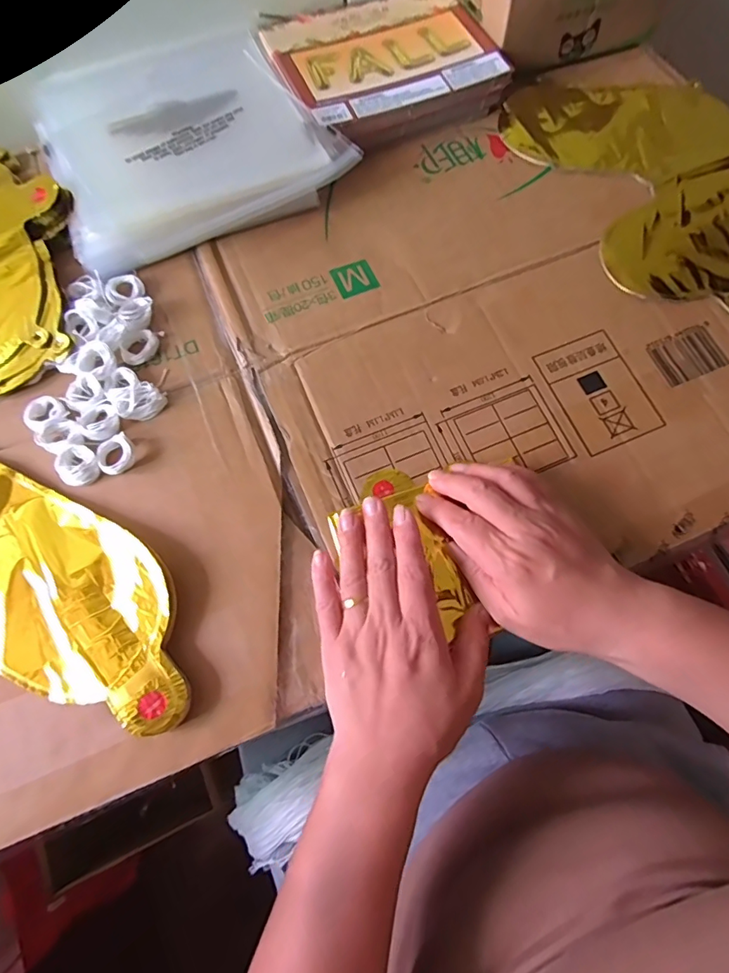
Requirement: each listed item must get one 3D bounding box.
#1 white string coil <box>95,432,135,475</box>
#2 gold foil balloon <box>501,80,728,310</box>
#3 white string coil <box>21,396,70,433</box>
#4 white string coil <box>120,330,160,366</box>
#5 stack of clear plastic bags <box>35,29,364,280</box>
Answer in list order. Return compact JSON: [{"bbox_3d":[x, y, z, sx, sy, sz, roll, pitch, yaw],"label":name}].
[{"bbox_3d":[-0.179,-0.023,0.347,0.025,0.010,0.026,-22,72,-7],"label":"white string coil"},{"bbox_3d":[0.297,-0.214,0.405,0.199,0.010,0.417,-22,72,-7],"label":"gold foil balloon"},{"bbox_3d":[-0.236,-0.055,0.354,0.028,0.005,0.028,0,71,0],"label":"white string coil"},{"bbox_3d":[-0.175,-0.109,0.375,0.022,0.010,0.030,43,77,13],"label":"white string coil"},{"bbox_3d":[-0.167,-0.312,0.432,0.227,0.034,0.246,-29,73,-9],"label":"stack of clear plastic bags"}]

